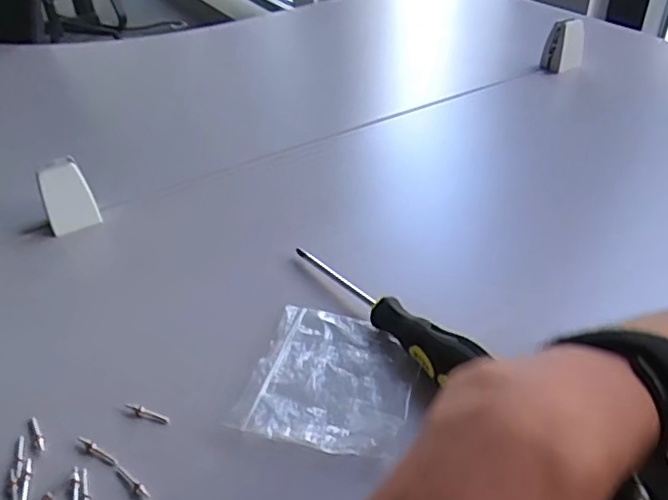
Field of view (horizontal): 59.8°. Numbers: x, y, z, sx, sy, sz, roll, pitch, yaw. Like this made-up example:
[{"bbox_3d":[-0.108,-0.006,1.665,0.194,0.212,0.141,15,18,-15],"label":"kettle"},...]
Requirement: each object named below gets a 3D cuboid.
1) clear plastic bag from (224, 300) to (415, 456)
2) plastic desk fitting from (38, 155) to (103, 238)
[{"bbox_3d":[0.000,0.080,0.372,0.098,0.008,0.107,9,40,14],"label":"clear plastic bag"},{"bbox_3d":[-0.231,-0.047,0.502,0.040,0.056,0.021,-24,43,-24],"label":"plastic desk fitting"}]

